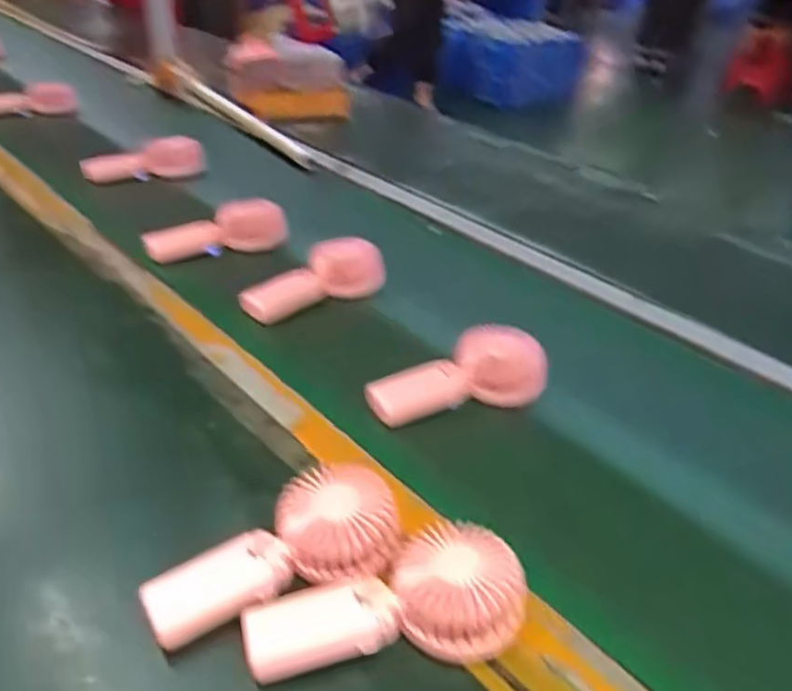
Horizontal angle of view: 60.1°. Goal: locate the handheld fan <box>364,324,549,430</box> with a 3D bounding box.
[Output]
[{"bbox_3d":[0.058,0.025,0.679,0.179,0.049,0.073,-7,35,-14],"label":"handheld fan"}]

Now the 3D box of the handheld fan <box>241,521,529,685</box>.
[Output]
[{"bbox_3d":[-0.007,0.167,0.460,0.183,0.040,0.085,-2,34,-7],"label":"handheld fan"}]

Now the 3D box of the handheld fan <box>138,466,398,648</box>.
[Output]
[{"bbox_3d":[-0.089,0.141,0.490,0.180,0.043,0.082,-11,36,-20],"label":"handheld fan"}]

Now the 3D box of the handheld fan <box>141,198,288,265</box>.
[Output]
[{"bbox_3d":[-0.243,-0.154,0.930,0.186,0.066,0.040,-6,35,-13],"label":"handheld fan"}]

